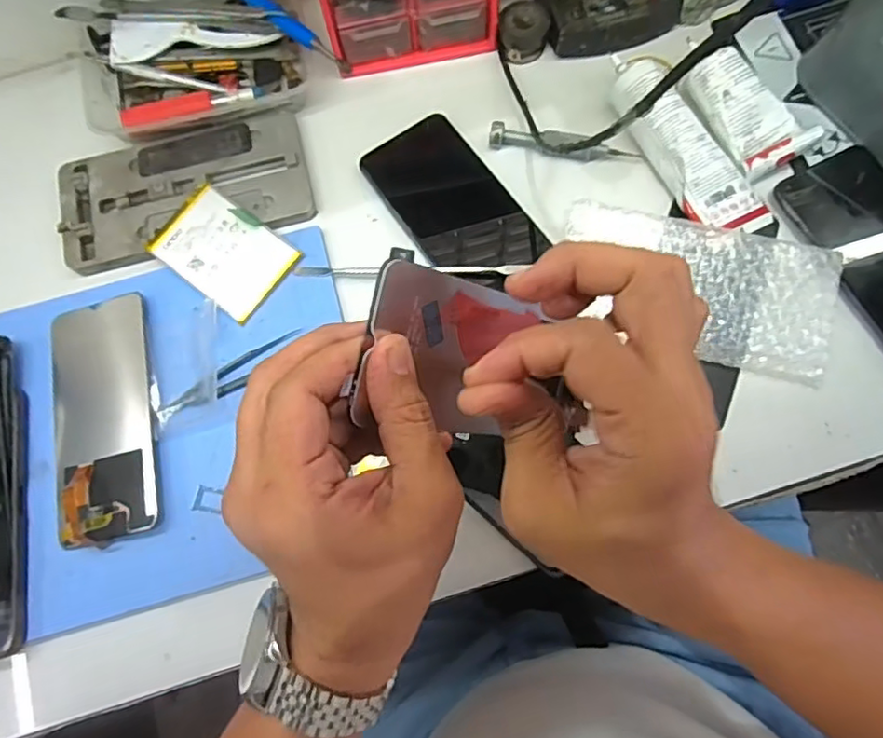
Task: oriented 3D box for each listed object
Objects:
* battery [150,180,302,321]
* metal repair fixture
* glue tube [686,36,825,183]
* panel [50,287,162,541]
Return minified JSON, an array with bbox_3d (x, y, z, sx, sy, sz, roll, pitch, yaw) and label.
[{"bbox_3d":[-0.151,-0.082,0.420,0.091,0.010,0.062,35,79,10],"label":"battery"},{"bbox_3d":[-0.187,-0.130,0.442,0.177,0.011,0.092,-13,75,-1],"label":"metal repair fixture"},{"bbox_3d":[0.211,-0.189,0.425,0.052,0.028,0.106,-29,76,-5],"label":"glue tube"},{"bbox_3d":[-0.220,0.030,0.391,0.070,0.008,0.158,-14,75,-2],"label":"panel"}]

